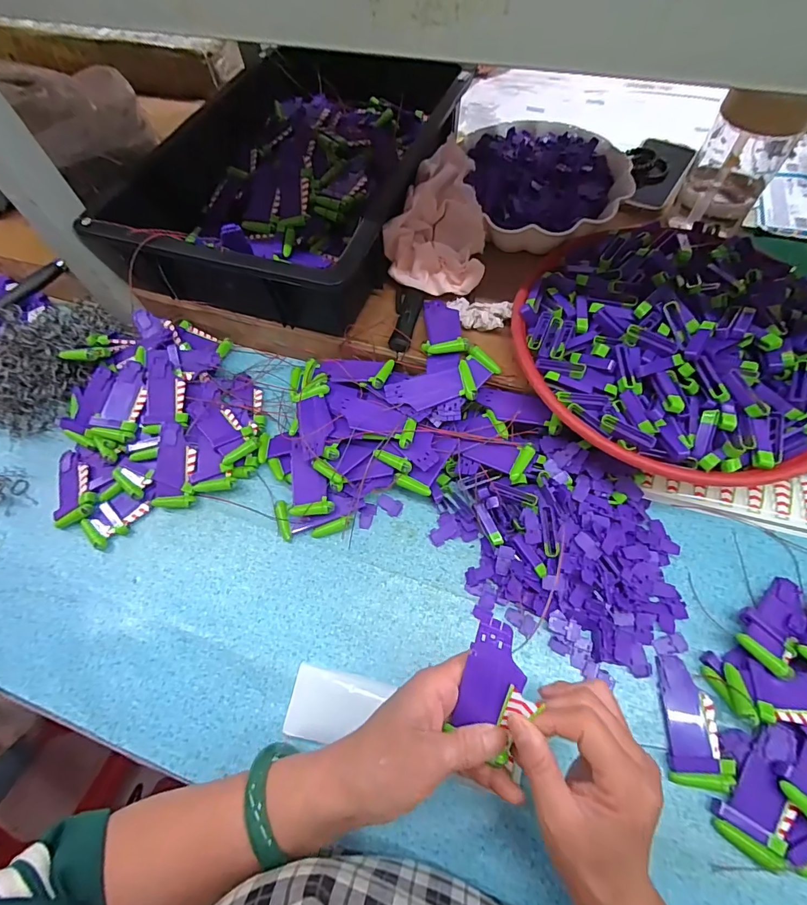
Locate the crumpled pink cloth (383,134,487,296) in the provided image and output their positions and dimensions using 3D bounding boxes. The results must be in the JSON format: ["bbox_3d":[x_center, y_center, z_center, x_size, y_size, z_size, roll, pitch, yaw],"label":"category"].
[{"bbox_3d":[0.040,-0.268,0.487,0.106,0.063,0.160,4,63,6],"label":"crumpled pink cloth"}]

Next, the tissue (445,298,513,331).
[{"bbox_3d":[0.080,-0.153,0.467,0.071,0.024,0.036,23,66,15],"label":"tissue"}]

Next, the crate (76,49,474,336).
[{"bbox_3d":[-0.113,-0.370,0.540,0.306,0.101,0.474,18,65,12],"label":"crate"}]

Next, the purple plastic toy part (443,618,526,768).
[{"bbox_3d":[0.057,0.149,0.275,0.036,0.004,0.077,14,92,26],"label":"purple plastic toy part"}]

